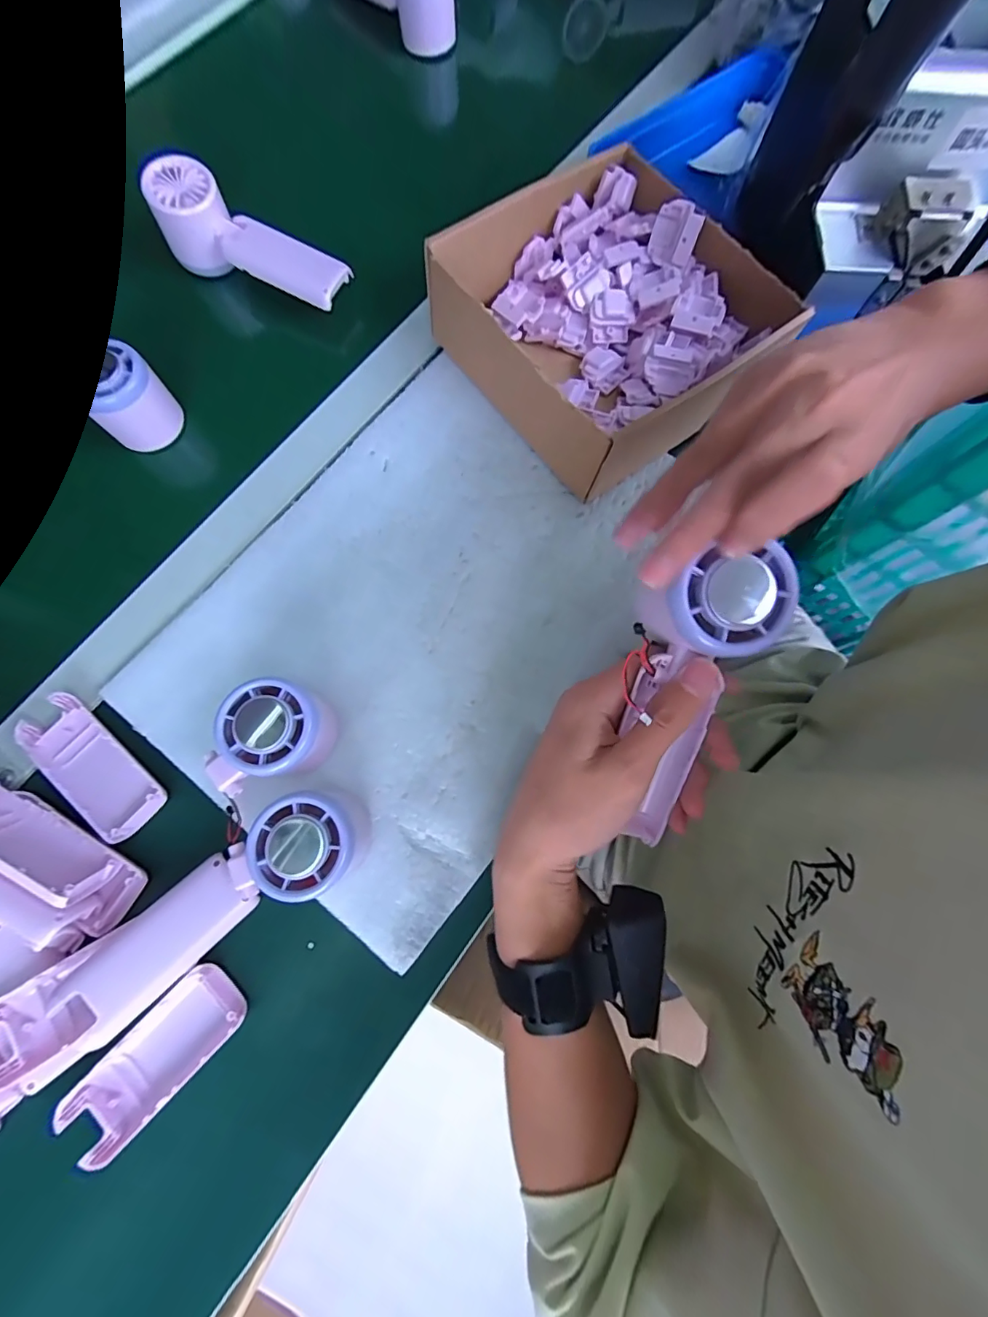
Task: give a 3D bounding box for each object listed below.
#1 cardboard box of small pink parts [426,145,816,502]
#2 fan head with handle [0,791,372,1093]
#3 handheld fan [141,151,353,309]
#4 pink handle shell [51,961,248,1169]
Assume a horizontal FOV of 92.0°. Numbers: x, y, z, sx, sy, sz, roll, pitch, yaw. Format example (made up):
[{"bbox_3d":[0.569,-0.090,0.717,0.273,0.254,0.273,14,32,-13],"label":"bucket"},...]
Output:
[{"bbox_3d":[0.085,-0.257,0.363,0.195,0.068,0.204,-37,81,-9],"label":"cardboard box of small pink parts"},{"bbox_3d":[-0.181,0.156,0.269,0.233,0.055,0.055,-34,80,-8],"label":"fan head with handle"},{"bbox_3d":[-0.200,-0.340,0.387,0.158,0.048,0.049,27,78,5],"label":"handheld fan"},{"bbox_3d":[-0.196,0.233,0.280,0.045,0.016,0.105,44,80,8],"label":"pink handle shell"}]

